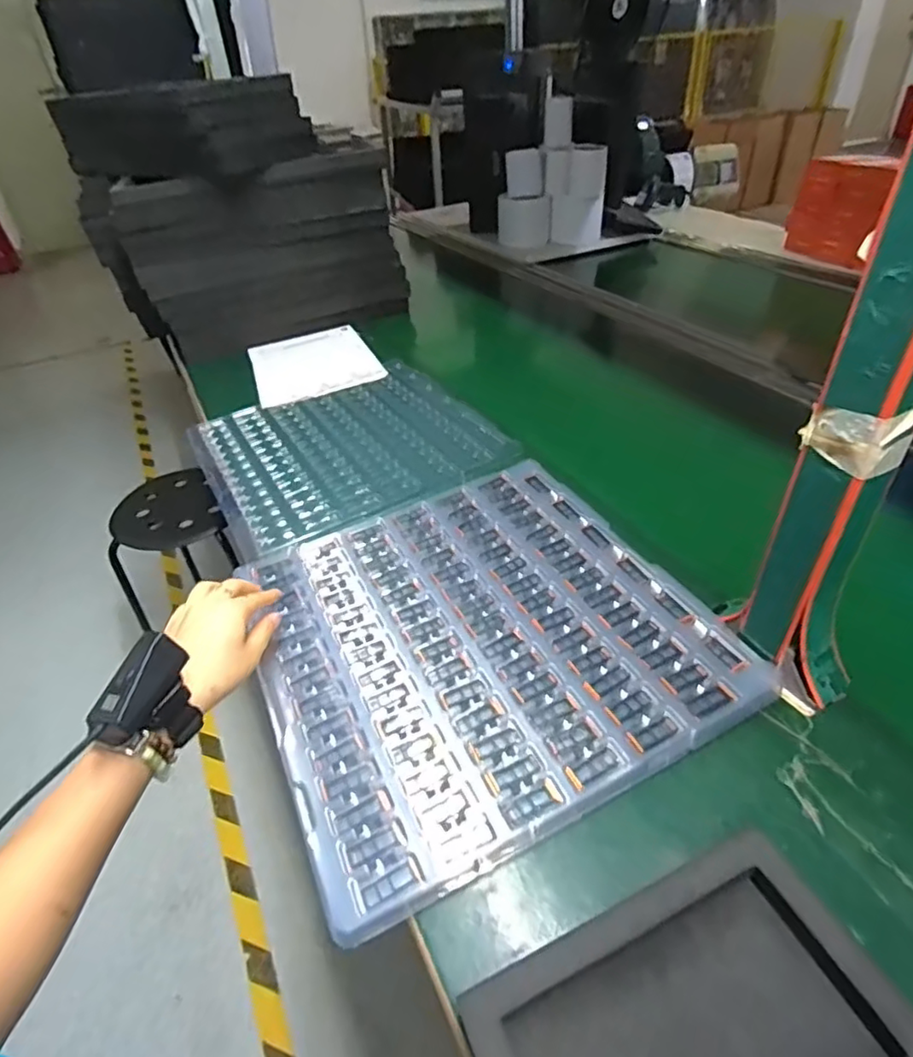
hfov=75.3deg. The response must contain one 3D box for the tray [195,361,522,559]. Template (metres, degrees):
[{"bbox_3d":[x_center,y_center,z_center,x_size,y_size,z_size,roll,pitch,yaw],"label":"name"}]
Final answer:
[{"bbox_3d":[-0.158,-0.120,0.866,0.394,0.019,0.390,-23,41,-19],"label":"tray"}]

